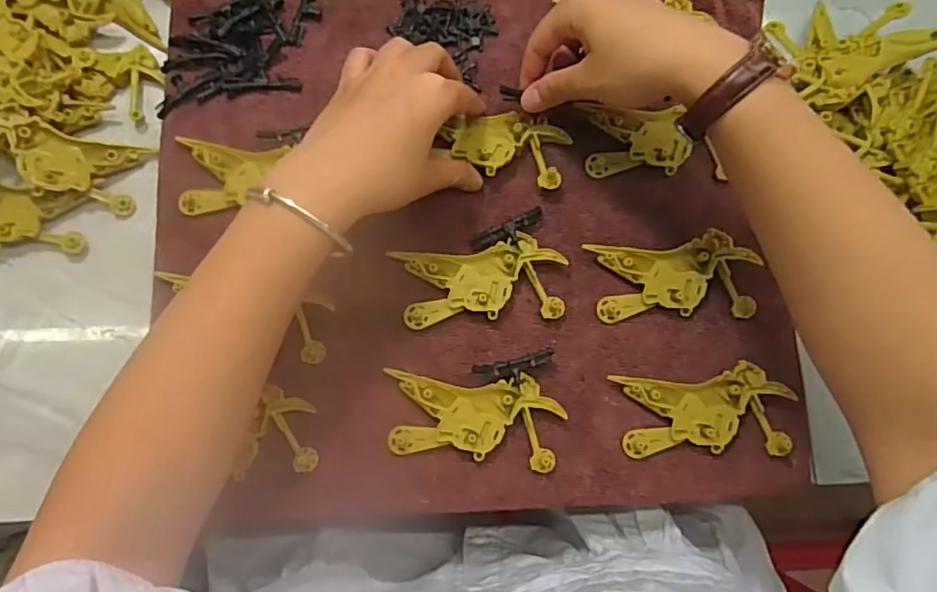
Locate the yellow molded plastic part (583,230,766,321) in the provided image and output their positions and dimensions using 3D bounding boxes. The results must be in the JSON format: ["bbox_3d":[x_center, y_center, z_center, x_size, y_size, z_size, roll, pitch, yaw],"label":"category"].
[{"bbox_3d":[0.128,-0.012,0.370,0.097,0.009,0.051,-1,82,-1],"label":"yellow molded plastic part"}]

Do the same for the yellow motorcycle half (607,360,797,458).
[{"bbox_3d":[0.139,0.069,0.356,0.099,0.009,0.051,-1,82,-1],"label":"yellow motorcycle half"}]

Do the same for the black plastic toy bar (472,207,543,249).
[{"bbox_3d":[0.026,-0.040,0.374,0.049,0.007,0.015,-26,83,-4],"label":"black plastic toy bar"}]

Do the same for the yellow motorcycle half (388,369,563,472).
[{"bbox_3d":[0.004,0.072,0.352,0.099,0.008,0.050,7,82,0],"label":"yellow motorcycle half"}]

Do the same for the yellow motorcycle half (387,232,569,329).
[{"bbox_3d":[0.007,-0.010,0.367,0.104,0.005,0.053,-4,82,-1],"label":"yellow motorcycle half"}]

